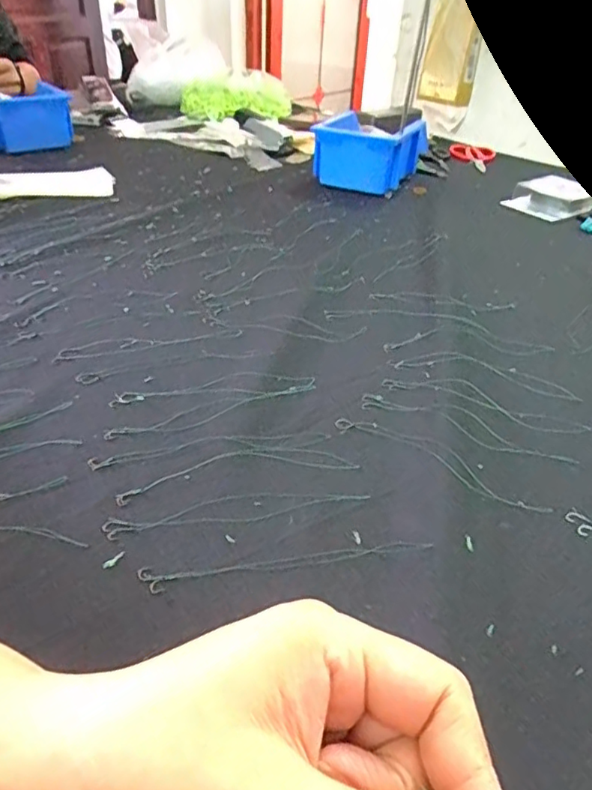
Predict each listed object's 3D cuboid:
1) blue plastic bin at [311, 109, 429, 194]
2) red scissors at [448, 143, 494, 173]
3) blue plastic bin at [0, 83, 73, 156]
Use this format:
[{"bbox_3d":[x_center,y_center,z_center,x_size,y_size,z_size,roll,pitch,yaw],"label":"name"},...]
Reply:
[{"bbox_3d":[0.109,-0.354,0.827,0.125,0.081,0.153,17,39,18],"label":"blue plastic bin"},{"bbox_3d":[0.300,-0.410,0.967,0.075,0.013,0.137,13,37,13],"label":"red scissors"},{"bbox_3d":[-0.444,-0.447,0.918,0.134,0.087,0.139,-21,43,-29],"label":"blue plastic bin"}]

